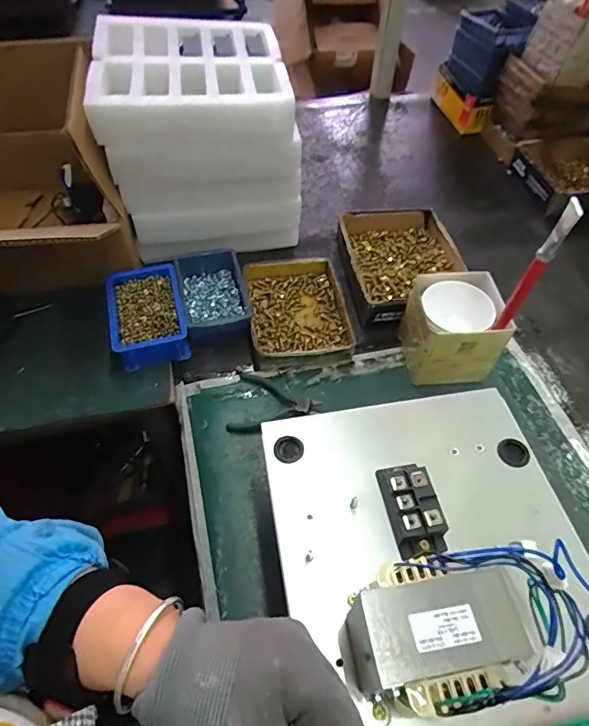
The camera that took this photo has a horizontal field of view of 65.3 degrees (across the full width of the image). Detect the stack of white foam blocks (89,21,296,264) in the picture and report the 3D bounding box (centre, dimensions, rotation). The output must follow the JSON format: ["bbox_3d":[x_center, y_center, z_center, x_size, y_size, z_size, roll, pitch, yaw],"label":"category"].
[{"bbox_3d":[-0.141,-0.338,0.718,0.258,0.246,0.283,-9,56,-8],"label":"stack of white foam blocks"}]

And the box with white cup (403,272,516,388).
[{"bbox_3d":[0.212,-0.048,0.622,0.114,0.101,0.113,-2,55,-3],"label":"box with white cup"}]

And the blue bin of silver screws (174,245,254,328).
[{"bbox_3d":[-0.120,-0.105,0.681,0.095,0.044,0.154,-13,56,-11],"label":"blue bin of silver screws"}]

